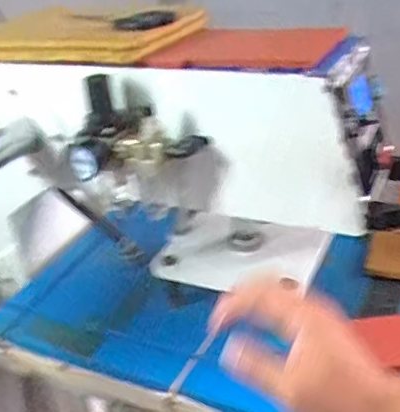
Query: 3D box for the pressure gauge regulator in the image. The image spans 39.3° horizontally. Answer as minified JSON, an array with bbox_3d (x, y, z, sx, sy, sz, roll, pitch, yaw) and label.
[{"bbox_3d":[-0.069,-0.079,0.561,0.126,0.079,0.081,8,31,24],"label":"pressure gauge regulator"}]

